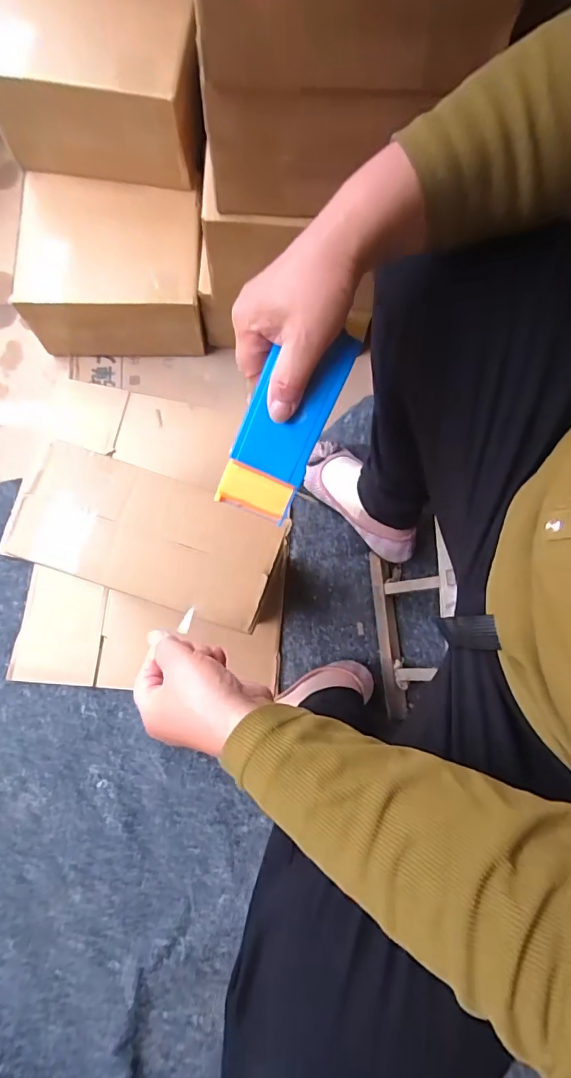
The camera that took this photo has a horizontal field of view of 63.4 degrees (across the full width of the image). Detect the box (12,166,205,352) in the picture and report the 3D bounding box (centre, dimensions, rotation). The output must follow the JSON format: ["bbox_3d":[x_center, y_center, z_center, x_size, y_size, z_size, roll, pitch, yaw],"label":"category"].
[{"bbox_3d":[-0.264,-0.443,0.751,0.261,0.131,0.247,-2,79,-2],"label":"box"}]

